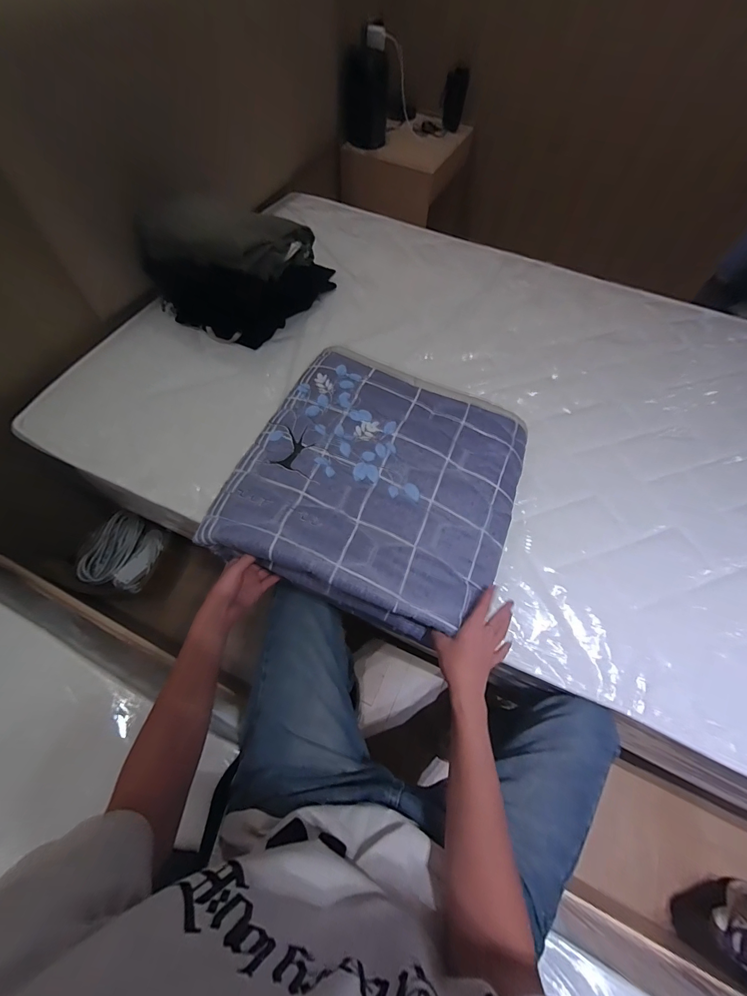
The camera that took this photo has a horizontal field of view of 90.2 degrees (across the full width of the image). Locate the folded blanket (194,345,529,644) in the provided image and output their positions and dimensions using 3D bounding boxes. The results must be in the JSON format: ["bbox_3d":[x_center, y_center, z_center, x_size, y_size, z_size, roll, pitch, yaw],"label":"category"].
[{"bbox_3d":[0.019,-0.033,0.621,0.427,0.075,0.422,20,65,9],"label":"folded blanket"}]

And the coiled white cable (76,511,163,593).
[{"bbox_3d":[-0.732,0.151,1.095,0.181,0.072,0.218,13,63,3],"label":"coiled white cable"}]

